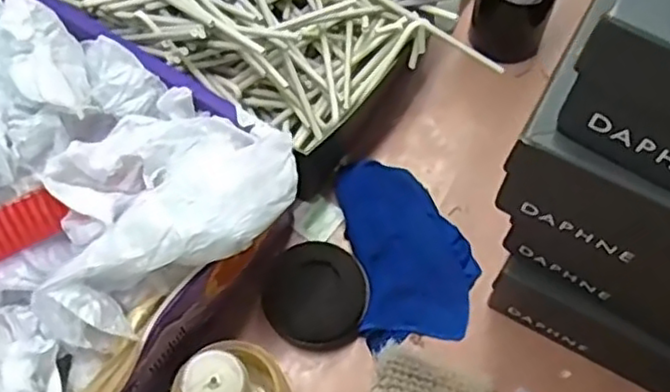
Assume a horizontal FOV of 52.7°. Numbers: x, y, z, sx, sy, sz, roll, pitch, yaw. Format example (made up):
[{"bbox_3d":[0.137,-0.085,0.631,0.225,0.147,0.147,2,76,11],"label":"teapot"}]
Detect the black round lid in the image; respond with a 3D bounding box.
[{"bbox_3d":[-0.017,0.087,0.597,0.092,0.015,0.089,1,83,-6],"label":"black round lid"}]

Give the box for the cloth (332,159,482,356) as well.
[{"bbox_3d":[0.069,0.048,0.629,0.112,0.028,0.170,-8,66,-3],"label":"cloth"}]

